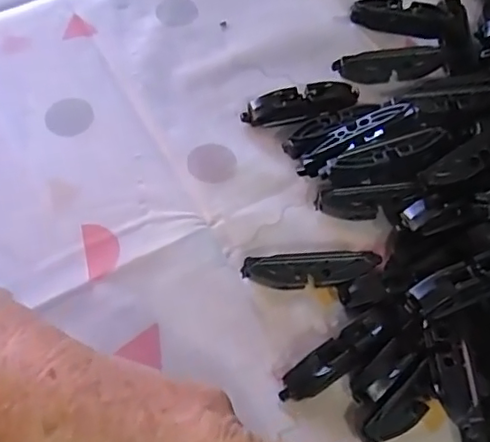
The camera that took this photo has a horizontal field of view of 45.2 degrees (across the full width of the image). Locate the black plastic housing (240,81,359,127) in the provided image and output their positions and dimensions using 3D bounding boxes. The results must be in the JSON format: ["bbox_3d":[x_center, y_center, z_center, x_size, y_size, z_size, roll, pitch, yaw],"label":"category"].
[{"bbox_3d":[0.040,-0.081,0.406,0.081,0.015,0.025,-15,64,-9],"label":"black plastic housing"}]

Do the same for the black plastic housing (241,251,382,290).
[{"bbox_3d":[0.040,0.029,0.348,0.079,0.015,0.017,-3,63,-4],"label":"black plastic housing"}]

